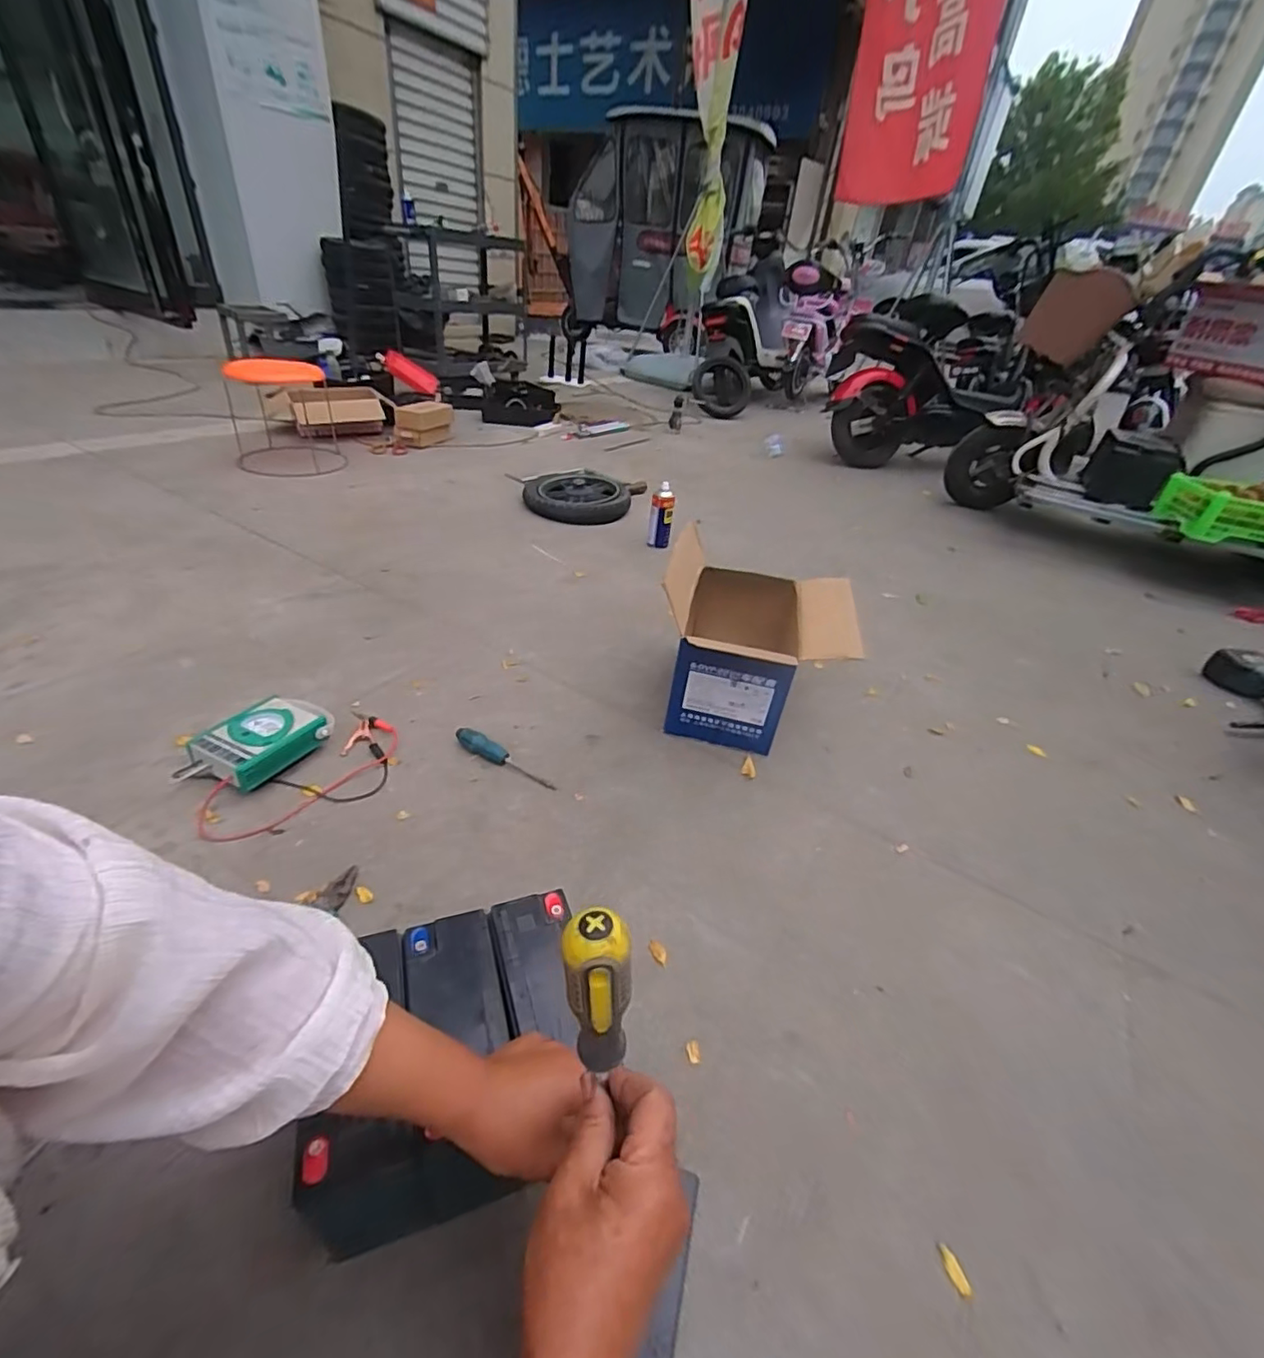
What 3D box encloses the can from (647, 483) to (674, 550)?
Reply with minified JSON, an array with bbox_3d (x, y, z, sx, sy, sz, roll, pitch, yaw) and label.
[{"bbox_3d":[0.086,-0.468,1.702,0.056,0.173,0.054,5,35,-4],"label":"can"}]

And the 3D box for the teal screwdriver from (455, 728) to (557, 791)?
[{"bbox_3d":[-0.205,0.126,0.940,0.190,0.028,0.026,22,37,20],"label":"teal screwdriver"}]

